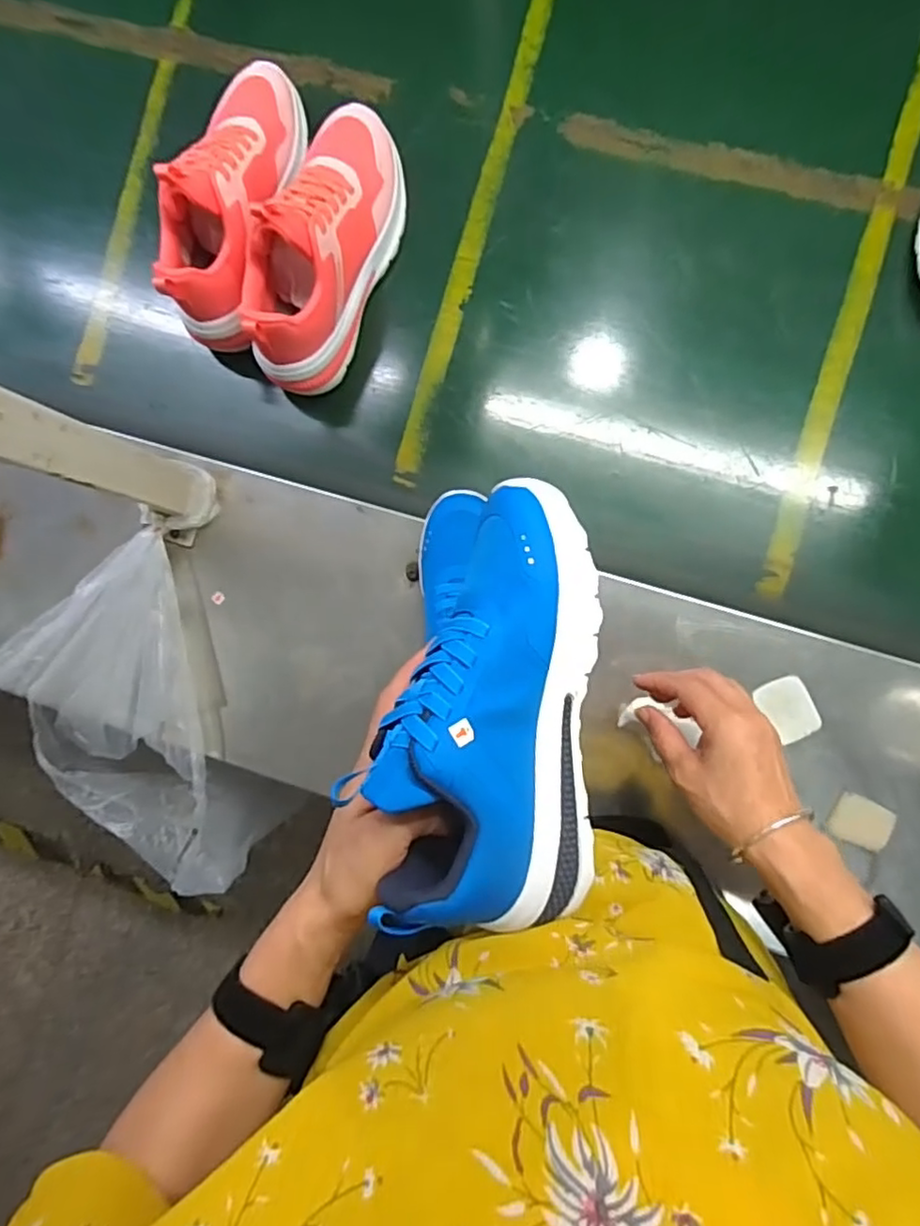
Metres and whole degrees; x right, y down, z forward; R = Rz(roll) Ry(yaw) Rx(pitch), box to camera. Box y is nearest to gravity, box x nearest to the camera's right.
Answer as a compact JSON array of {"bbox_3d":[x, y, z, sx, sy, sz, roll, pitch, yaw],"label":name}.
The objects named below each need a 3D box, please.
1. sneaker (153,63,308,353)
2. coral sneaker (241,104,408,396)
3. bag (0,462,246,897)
[{"bbox_3d":[-0.206,-0.379,0.574,0.084,0.111,0.251,13,90,6],"label":"sneaker"},{"bbox_3d":[-0.122,-0.329,0.563,0.091,0.121,0.253,23,91,6],"label":"coral sneaker"},{"bbox_3d":[-0.320,0.082,0.623,0.245,0.107,0.436,14,115,7],"label":"bag"}]

